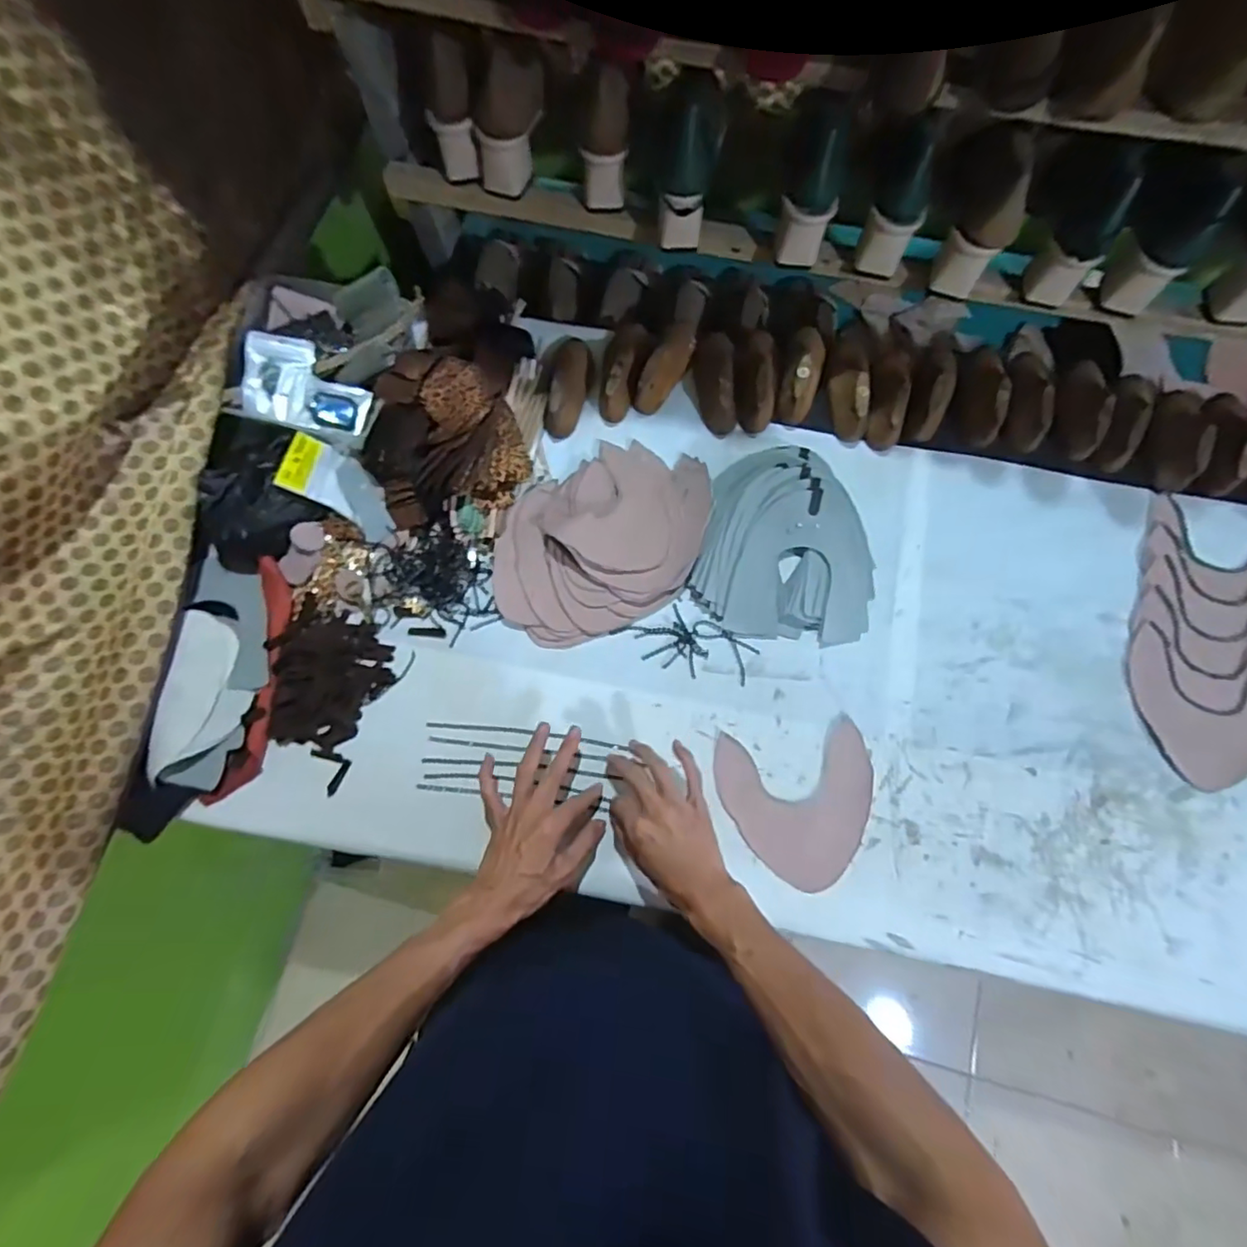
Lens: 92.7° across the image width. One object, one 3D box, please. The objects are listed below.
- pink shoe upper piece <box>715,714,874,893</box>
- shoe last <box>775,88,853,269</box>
[{"bbox_3d":[0.189,0.193,0.635,0.162,0.005,0.161,-8,74,0],"label":"pink shoe upper piece"},{"bbox_3d":[0.200,-0.453,0.620,0.064,0.146,0.068,4,45,2],"label":"shoe last"}]

